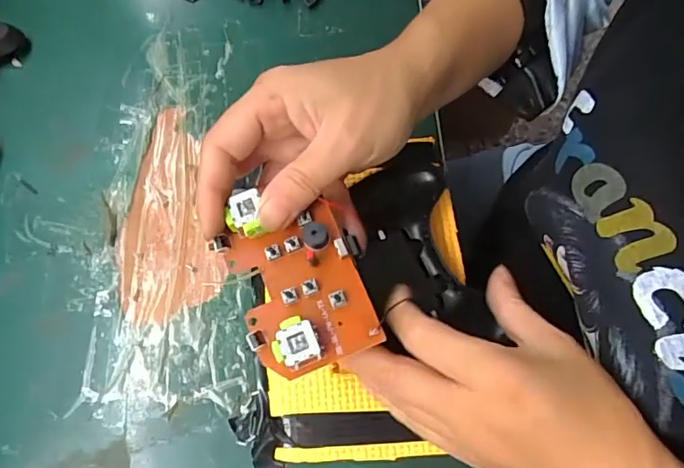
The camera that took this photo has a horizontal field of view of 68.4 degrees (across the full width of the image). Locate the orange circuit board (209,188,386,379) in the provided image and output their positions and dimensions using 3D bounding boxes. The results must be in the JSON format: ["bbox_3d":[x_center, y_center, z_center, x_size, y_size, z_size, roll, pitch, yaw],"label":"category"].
[{"bbox_3d":[-0.022,0.018,0.229,0.057,0.013,0.084,-26,72,-8],"label":"orange circuit board"}]

